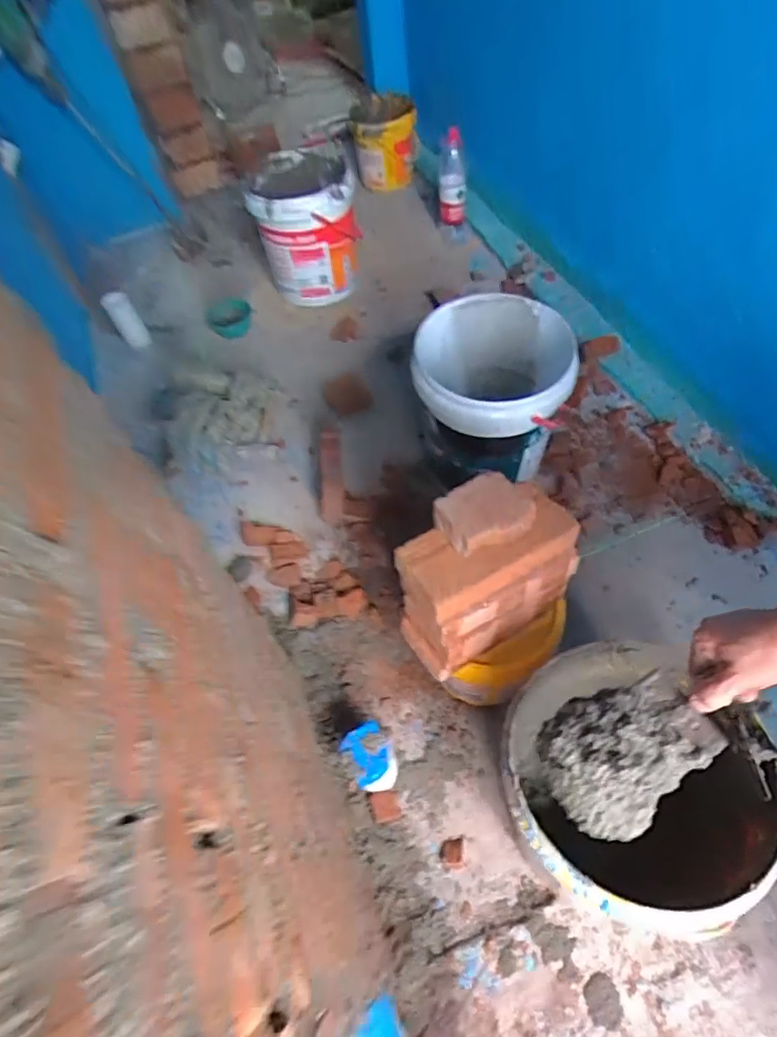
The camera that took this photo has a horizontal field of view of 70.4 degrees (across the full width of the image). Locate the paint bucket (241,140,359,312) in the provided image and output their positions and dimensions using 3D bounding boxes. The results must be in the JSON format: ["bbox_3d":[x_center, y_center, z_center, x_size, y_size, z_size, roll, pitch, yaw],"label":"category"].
[{"bbox_3d":[-0.234,-0.890,1.679,0.275,0.361,0.293,-4,57,5],"label":"paint bucket"}]

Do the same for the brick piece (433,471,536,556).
[{"bbox_3d":[0.123,-0.009,0.705,0.118,0.047,0.081,-25,57,-9],"label":"brick piece"}]

